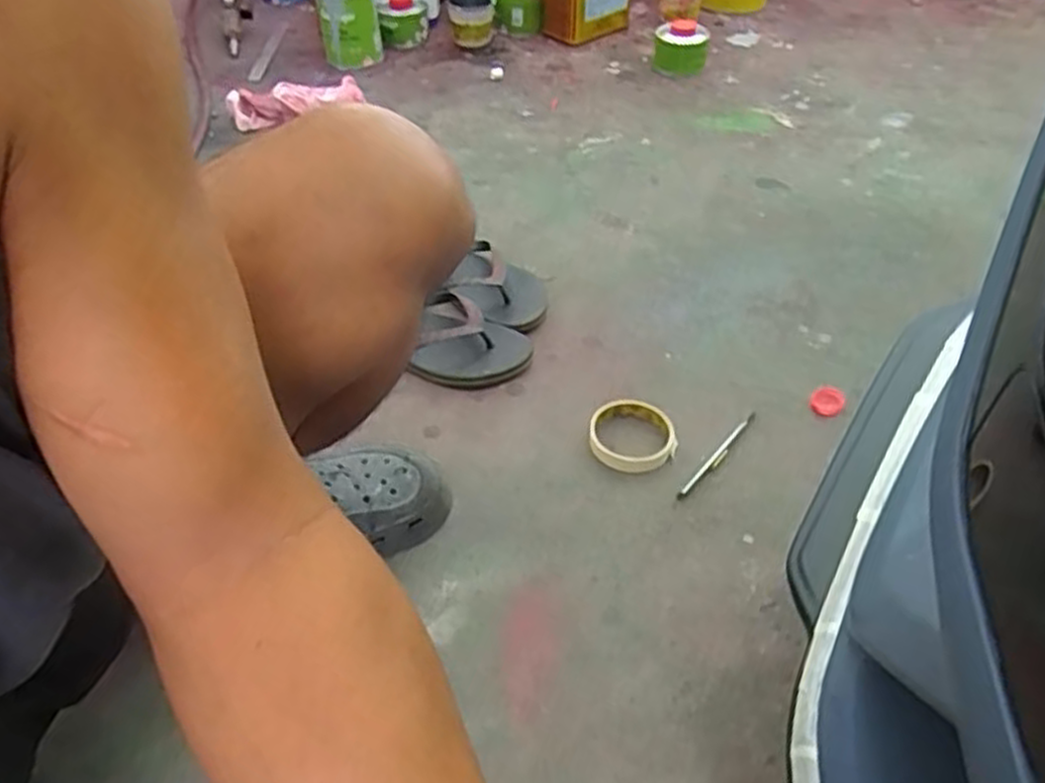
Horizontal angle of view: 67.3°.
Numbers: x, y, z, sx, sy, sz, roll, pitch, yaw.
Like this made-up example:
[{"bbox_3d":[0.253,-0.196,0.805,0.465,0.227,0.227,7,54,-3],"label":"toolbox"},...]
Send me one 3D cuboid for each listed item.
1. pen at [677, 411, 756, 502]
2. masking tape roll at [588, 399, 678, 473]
[{"bbox_3d":[0.198,0.063,0.787,0.012,0.010,0.140,32,54,29],"label":"pen"},{"bbox_3d":[0.112,0.045,0.801,0.087,0.023,0.080,0,45,0],"label":"masking tape roll"}]

